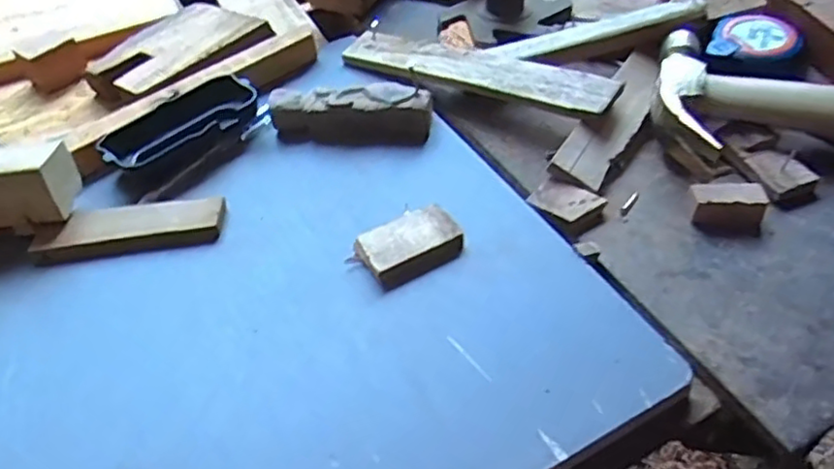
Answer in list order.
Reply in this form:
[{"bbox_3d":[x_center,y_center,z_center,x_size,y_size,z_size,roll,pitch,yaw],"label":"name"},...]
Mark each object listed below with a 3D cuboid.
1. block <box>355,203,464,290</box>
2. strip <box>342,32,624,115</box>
[{"bbox_3d":[-0.004,0.005,0.393,0.057,0.011,0.036,-27,52,-19],"label":"block"},{"bbox_3d":[0.040,-0.125,0.494,0.219,0.007,0.037,20,63,29],"label":"strip"}]

